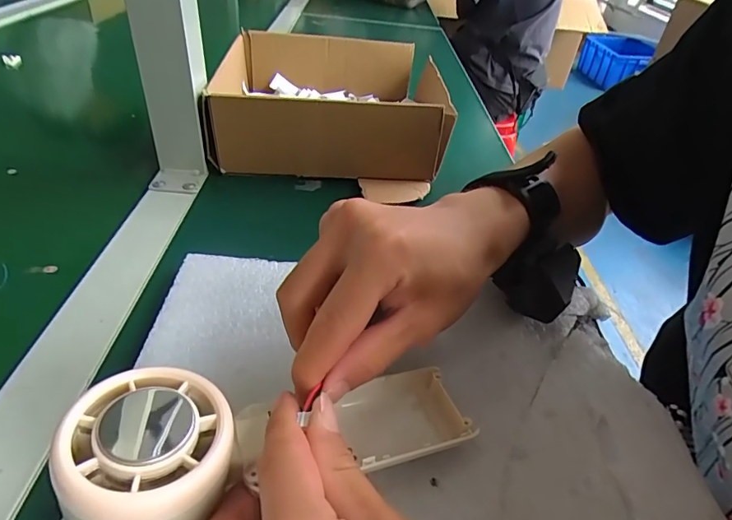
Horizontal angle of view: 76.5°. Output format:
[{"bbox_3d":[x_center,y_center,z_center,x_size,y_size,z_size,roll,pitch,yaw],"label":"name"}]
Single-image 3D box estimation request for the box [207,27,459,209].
[{"bbox_3d":[-0.035,-0.169,0.486,0.209,0.074,0.260,3,38,-4],"label":"box"}]

